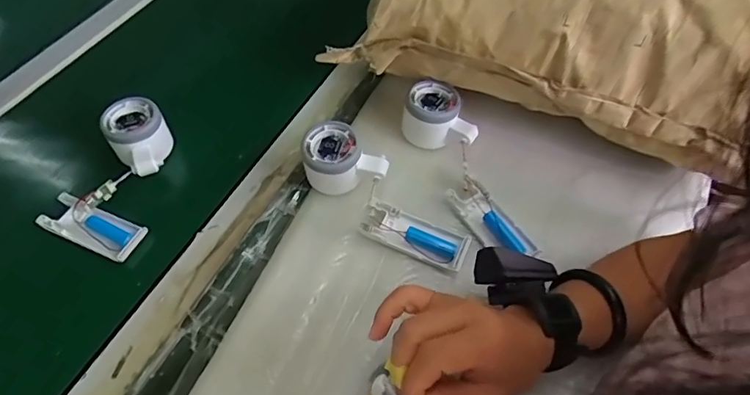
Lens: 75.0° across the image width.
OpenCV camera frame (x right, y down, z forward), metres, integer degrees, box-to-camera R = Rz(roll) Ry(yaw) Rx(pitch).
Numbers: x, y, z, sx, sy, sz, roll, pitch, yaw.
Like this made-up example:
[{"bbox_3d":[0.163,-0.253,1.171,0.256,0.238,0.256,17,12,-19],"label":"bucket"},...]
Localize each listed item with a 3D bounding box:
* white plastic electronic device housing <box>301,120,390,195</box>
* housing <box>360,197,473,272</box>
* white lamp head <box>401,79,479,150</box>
[{"bbox_3d":[-0.030,-0.039,0.500,0.084,0.059,0.068,1,54,-1],"label":"white plastic electronic device housing"},{"bbox_3d":[0.040,0.034,0.475,0.102,0.024,0.041,18,56,11],"label":"housing"},{"bbox_3d":[0.073,-0.086,0.535,0.080,0.053,0.053,12,55,7],"label":"white lamp head"}]

